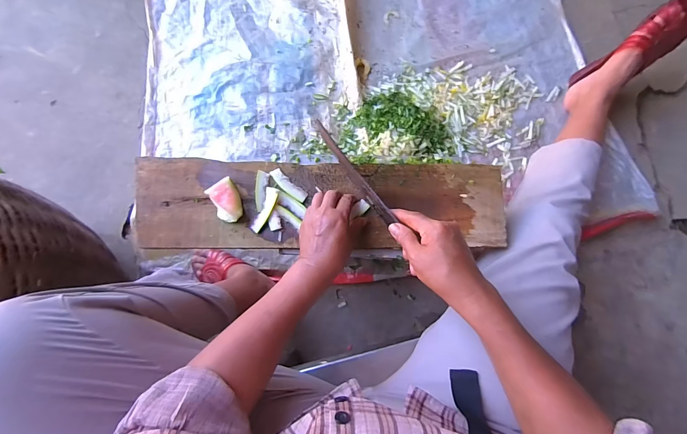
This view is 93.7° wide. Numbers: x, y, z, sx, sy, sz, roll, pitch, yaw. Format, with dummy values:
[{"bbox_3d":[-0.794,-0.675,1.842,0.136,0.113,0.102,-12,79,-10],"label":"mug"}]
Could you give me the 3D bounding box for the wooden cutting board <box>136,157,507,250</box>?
[{"bbox_3d":[-0.055,-0.025,0.536,0.617,0.032,0.152,0,81,4],"label":"wooden cutting board"}]

